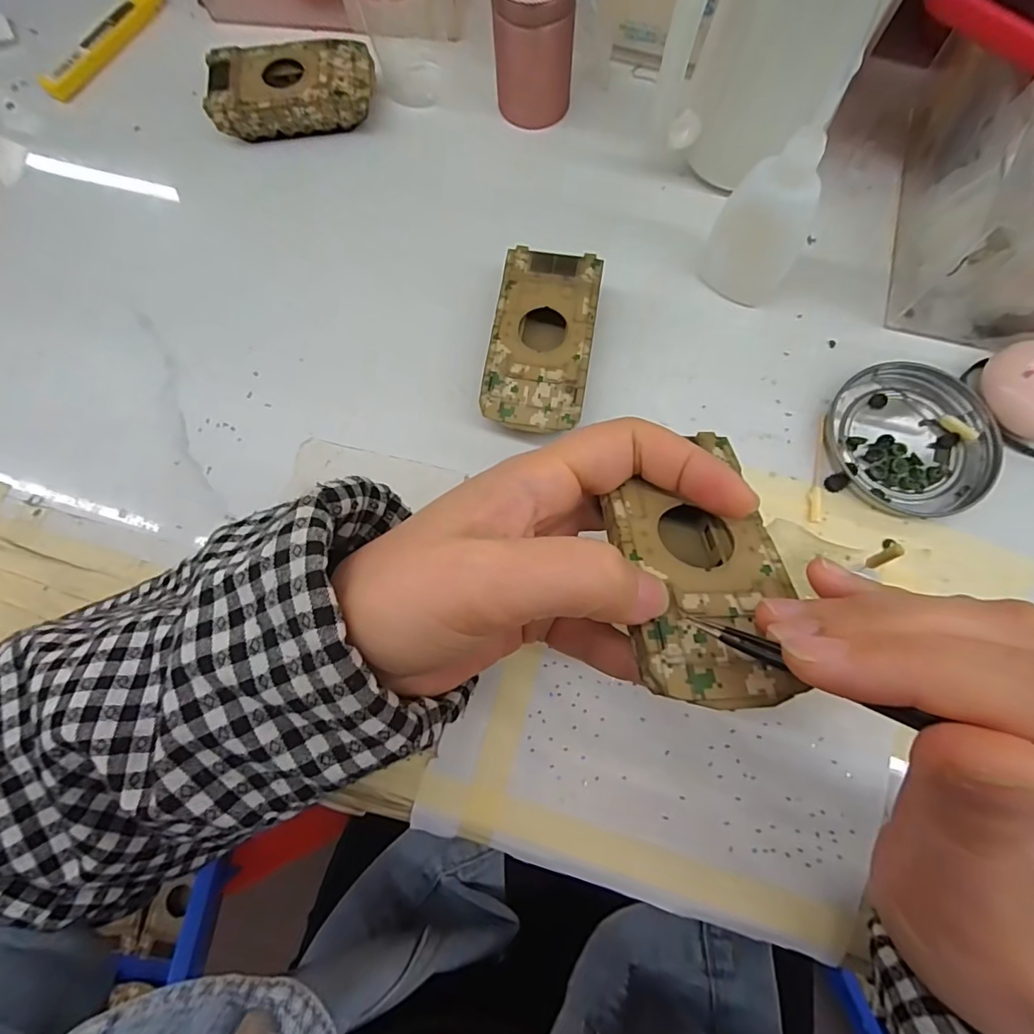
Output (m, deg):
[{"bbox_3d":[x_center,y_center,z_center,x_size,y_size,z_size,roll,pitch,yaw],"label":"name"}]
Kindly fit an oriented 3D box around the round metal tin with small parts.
[{"bbox_3d":[0.195,-0.040,0.256,0.074,0.008,0.078,-1,74,2],"label":"round metal tin with small parts"}]

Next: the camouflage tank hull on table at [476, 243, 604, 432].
[{"bbox_3d":[0.013,-0.086,0.265,0.049,0.025,0.095,9,76,4],"label":"camouflage tank hull on table"}]

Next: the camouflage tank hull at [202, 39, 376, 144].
[{"bbox_3d":[-0.134,-0.259,0.313,0.094,0.027,0.048,-8,76,0],"label":"camouflage tank hull"}]

